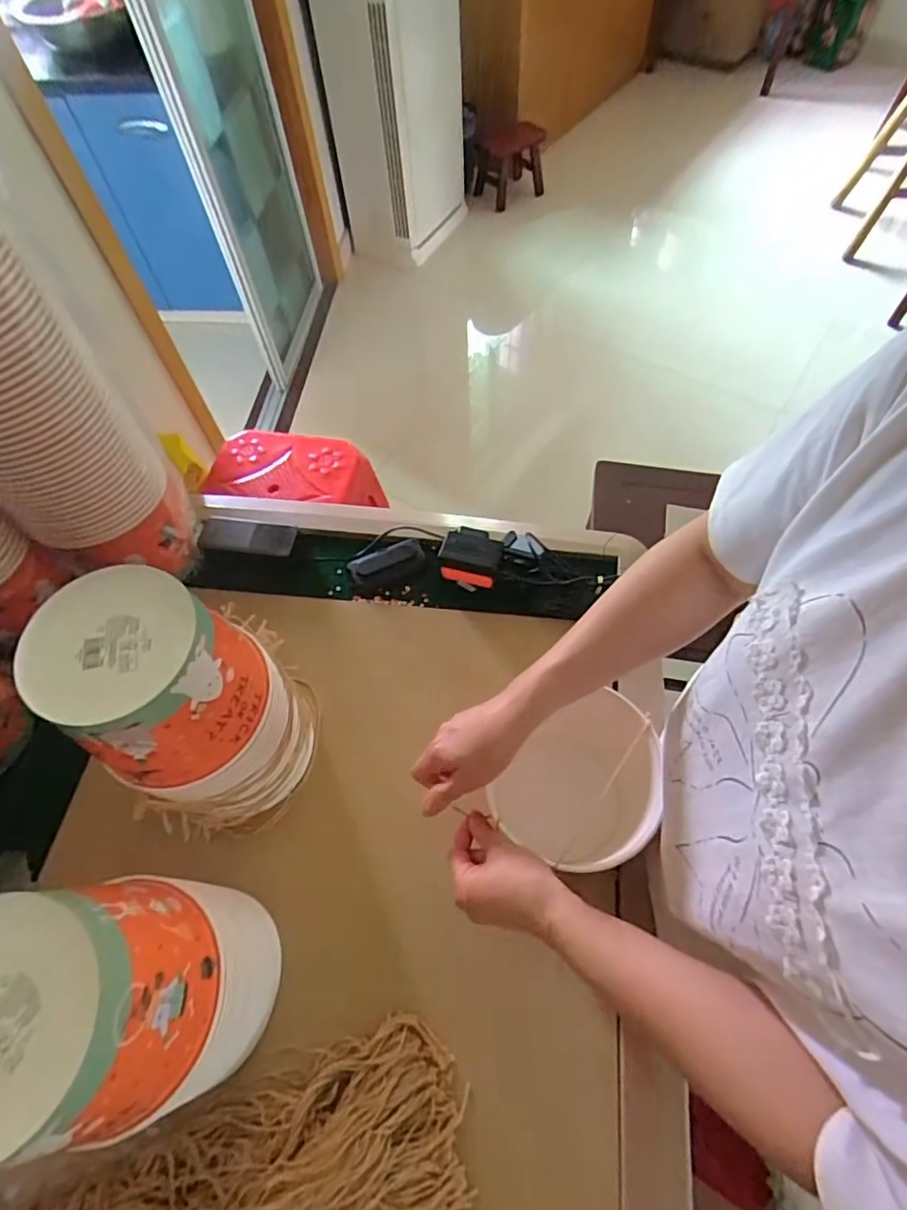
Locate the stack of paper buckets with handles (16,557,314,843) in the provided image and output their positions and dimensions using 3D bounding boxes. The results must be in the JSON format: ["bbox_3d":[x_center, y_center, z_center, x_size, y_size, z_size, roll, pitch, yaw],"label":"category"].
[{"bbox_3d":[-0.235,0.096,0.536,0.143,0.277,0.163,-15,60,-6],"label":"stack of paper buckets with handles"}]

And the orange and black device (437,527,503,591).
[{"bbox_3d":[0.024,-0.059,0.731,0.074,0.053,0.058,11,61,9],"label":"orange and black device"}]

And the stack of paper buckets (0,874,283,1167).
[{"bbox_3d":[-0.232,0.289,0.427,0.141,0.282,0.148,2,60,5],"label":"stack of paper buckets"}]

